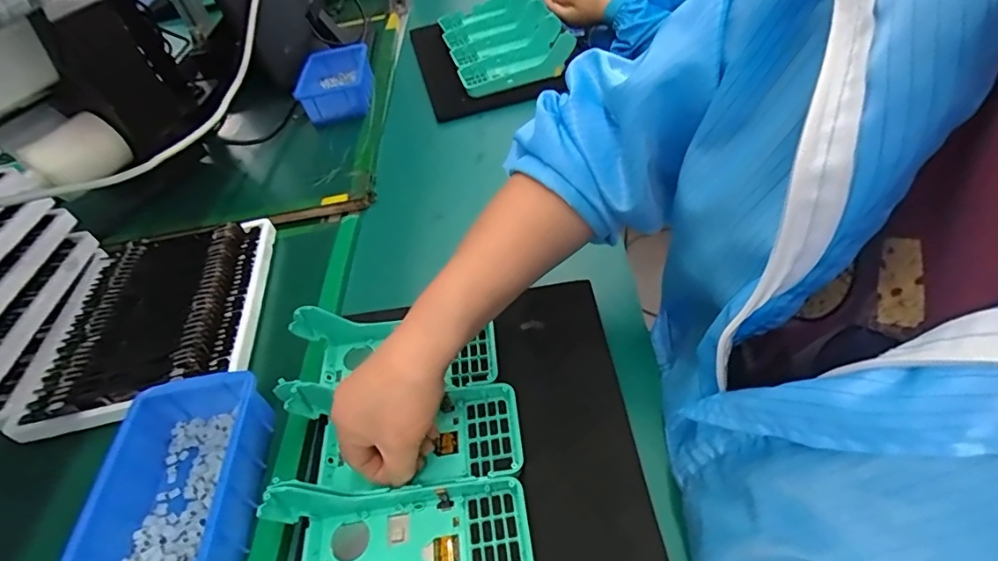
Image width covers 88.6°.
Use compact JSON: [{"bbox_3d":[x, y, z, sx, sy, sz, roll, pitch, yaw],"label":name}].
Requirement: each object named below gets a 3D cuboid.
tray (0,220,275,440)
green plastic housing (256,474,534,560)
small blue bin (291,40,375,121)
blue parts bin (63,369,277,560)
[{"bbox_3d":[-0.346,0.026,0.511,0.209,0.025,0.221,-11,47,-3],"label":"tray"},{"bbox_3d":[-0.068,0.167,0.327,0.173,0.045,0.086,-10,47,-2],"label":"green plastic housing"},{"bbox_3d":[-0.247,-0.303,0.778,0.102,0.051,0.197,-12,47,-4],"label":"small blue bin"},{"bbox_3d":[-0.229,0.146,0.366,0.101,0.049,0.149,-7,47,1],"label":"blue parts bin"}]

